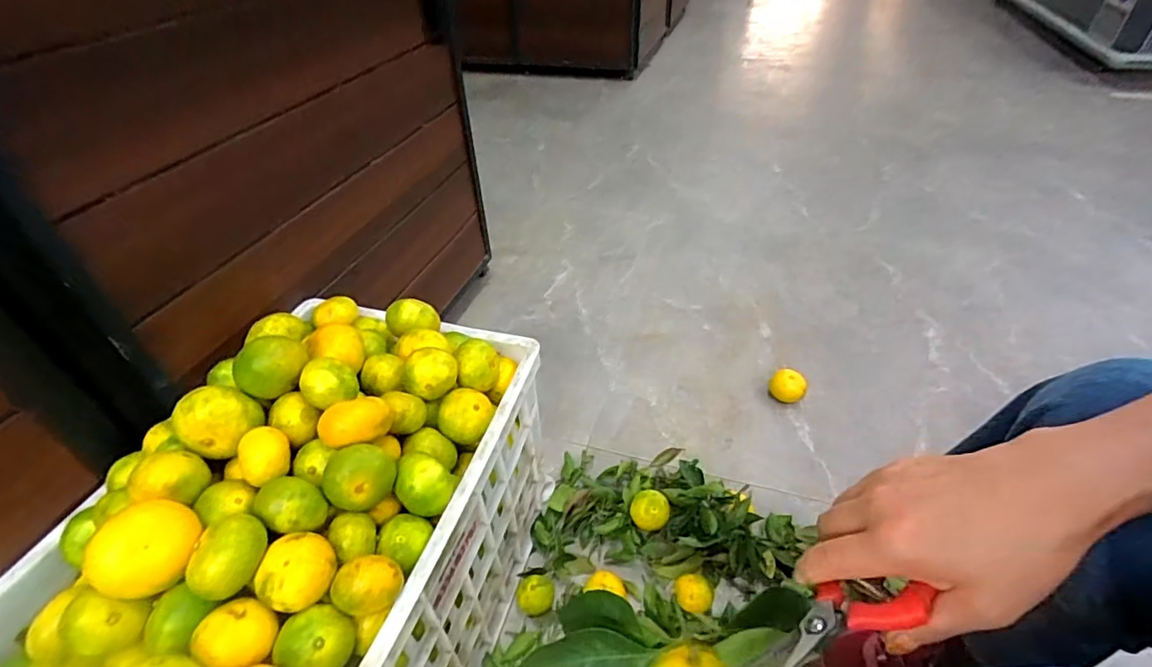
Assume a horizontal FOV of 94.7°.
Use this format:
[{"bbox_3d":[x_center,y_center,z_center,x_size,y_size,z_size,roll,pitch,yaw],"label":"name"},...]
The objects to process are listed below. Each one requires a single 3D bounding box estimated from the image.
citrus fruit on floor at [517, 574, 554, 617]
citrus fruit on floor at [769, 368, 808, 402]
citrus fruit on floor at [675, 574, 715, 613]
[{"bbox_3d":[-0.054,0.350,0.710,0.047,0.038,0.044,-2,41,2],"label":"citrus fruit on floor"},{"bbox_3d":[0.381,0.095,0.959,0.059,0.046,0.058,-2,41,2],"label":"citrus fruit on floor"},{"bbox_3d":[0.152,0.345,0.695,0.047,0.041,0.043,-2,41,2],"label":"citrus fruit on floor"}]

